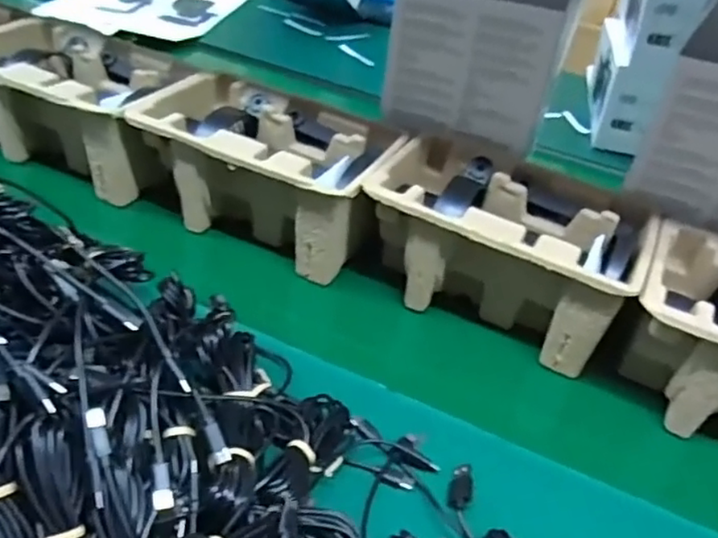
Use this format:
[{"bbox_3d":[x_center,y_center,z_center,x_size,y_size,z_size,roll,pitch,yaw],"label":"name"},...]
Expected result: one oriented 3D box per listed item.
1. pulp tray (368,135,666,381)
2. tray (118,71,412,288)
[{"bbox_3d":[0.125,-0.020,0.561,0.225,0.101,0.142,21,38,17],"label":"pulp tray"},{"bbox_3d":[-0.083,-0.094,0.619,0.227,0.104,0.148,21,38,17],"label":"tray"}]

